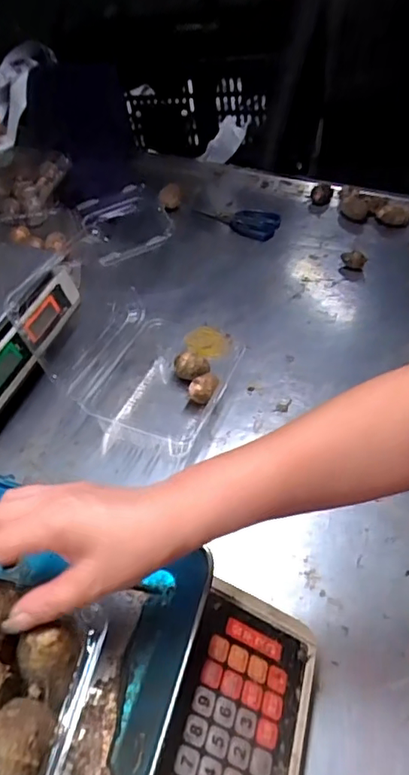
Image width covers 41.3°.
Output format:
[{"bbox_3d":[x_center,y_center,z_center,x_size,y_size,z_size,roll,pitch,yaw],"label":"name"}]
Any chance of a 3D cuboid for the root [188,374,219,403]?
[{"bbox_3d":[-0.001,0.005,0.645,0.032,0.036,0.034,8,46,5],"label":"root"}]

